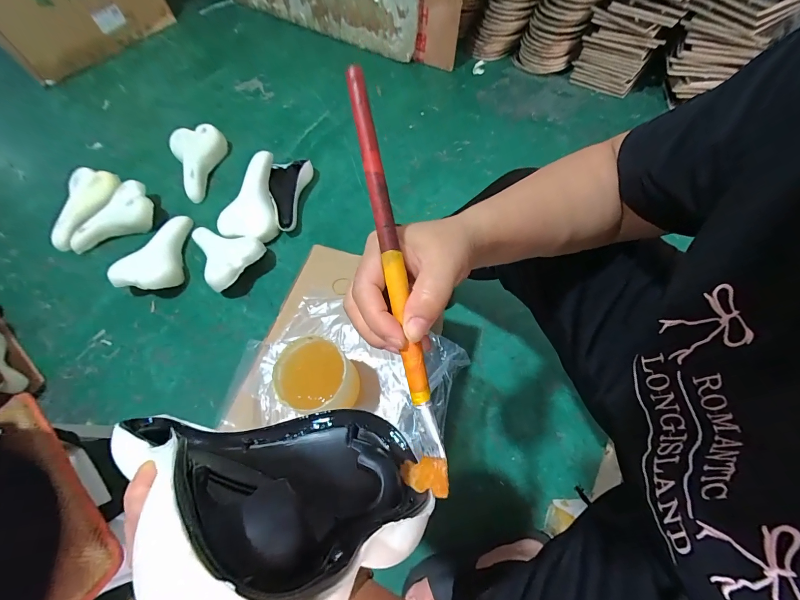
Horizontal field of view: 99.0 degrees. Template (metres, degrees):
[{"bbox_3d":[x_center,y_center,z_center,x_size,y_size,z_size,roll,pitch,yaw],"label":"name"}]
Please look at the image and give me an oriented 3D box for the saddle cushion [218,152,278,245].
[{"bbox_3d":[-0.421,-0.278,0.947,0.148,0.053,0.244,-6,84,-6],"label":"saddle cushion"}]

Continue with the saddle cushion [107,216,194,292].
[{"bbox_3d":[-0.650,-0.132,0.901,0.133,0.085,0.230,-9,63,-1],"label":"saddle cushion"}]

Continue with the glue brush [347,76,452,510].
[{"bbox_3d":[-0.006,-0.007,0.225,0.026,0.017,0.270,-11,93,-2],"label":"glue brush"}]

